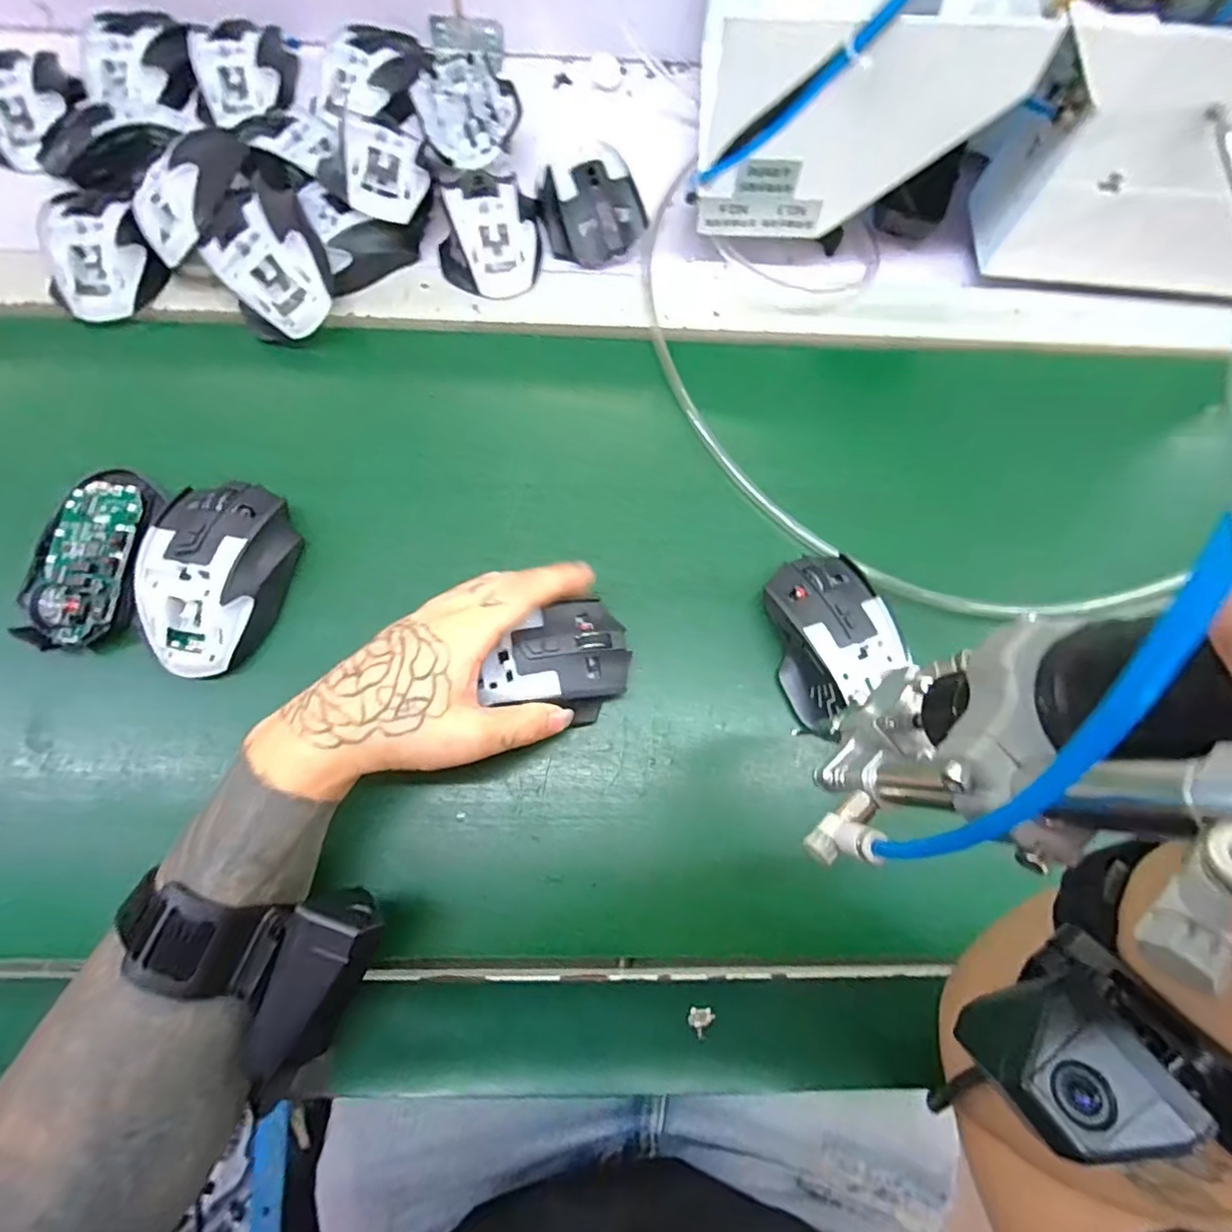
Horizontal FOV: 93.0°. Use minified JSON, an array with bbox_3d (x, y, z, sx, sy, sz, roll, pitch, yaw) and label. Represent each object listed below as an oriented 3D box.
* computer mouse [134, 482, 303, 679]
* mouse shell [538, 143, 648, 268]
[{"bbox_3d":[-0.230,-0.024,0.340,0.067,0.036,0.111,2,73,-2],"label":"computer mouse"},{"bbox_3d":[-0.018,-0.298,0.432,0.065,0.040,0.080,-24,75,-9],"label":"mouse shell"}]

